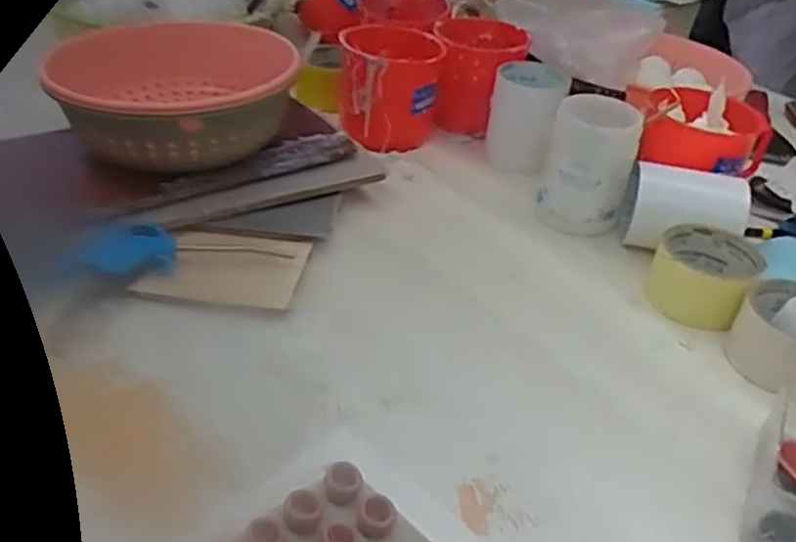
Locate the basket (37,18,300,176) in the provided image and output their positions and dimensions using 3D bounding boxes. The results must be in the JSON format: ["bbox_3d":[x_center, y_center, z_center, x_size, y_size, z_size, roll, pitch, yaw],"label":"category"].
[{"bbox_3d":[-0.215,-0.171,0.742,0.219,0.076,0.208,3,36,0],"label":"basket"}]

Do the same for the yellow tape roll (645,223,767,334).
[{"bbox_3d":[0.274,0.004,0.683,0.088,0.049,0.089,24,40,24],"label":"yellow tape roll"}]

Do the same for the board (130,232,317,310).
[{"bbox_3d":[-0.146,-0.004,0.651,0.128,0.020,0.077,4,36,2],"label":"board"}]

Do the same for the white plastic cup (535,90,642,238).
[{"bbox_3d":[0.189,-0.105,0.757,0.083,0.126,0.075,13,36,11],"label":"white plastic cup"}]

